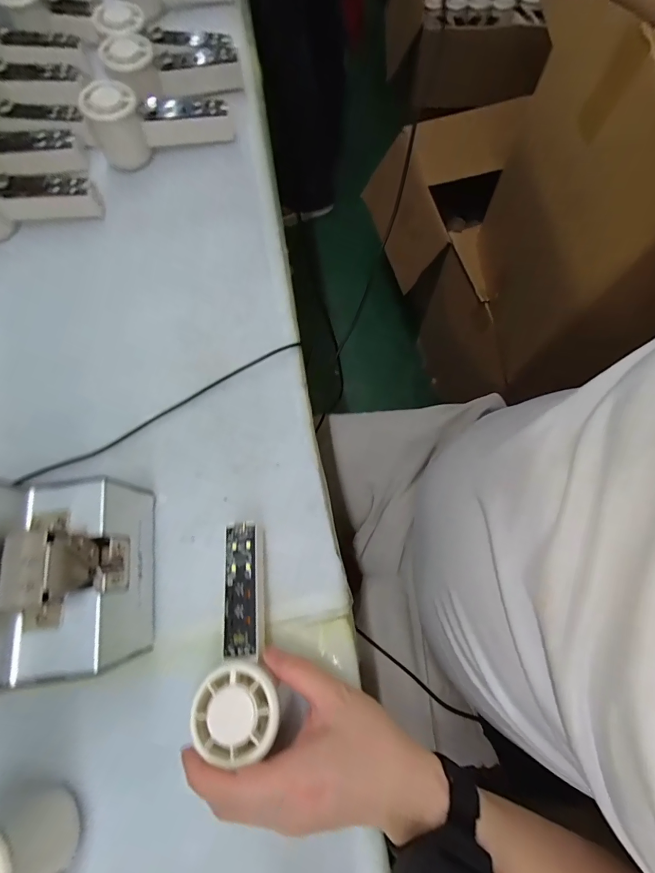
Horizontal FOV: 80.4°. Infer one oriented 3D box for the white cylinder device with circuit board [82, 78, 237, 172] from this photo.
[{"bbox_3d":[-0.187,-0.358,0.433,0.149,0.058,0.054,-17,75,-3],"label":"white cylinder device with circuit board"}]

